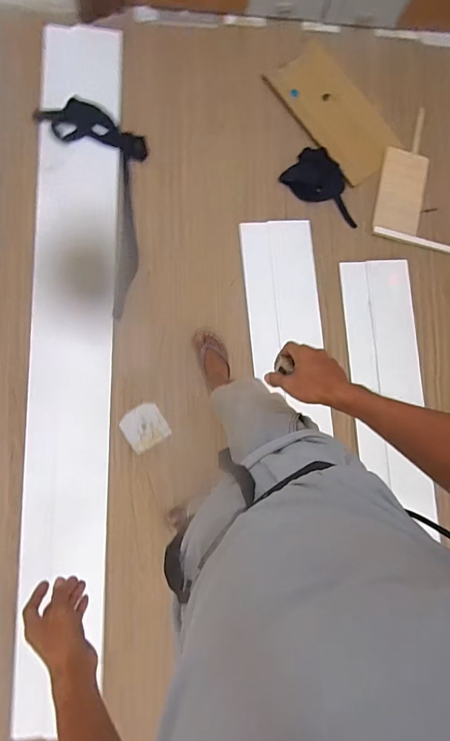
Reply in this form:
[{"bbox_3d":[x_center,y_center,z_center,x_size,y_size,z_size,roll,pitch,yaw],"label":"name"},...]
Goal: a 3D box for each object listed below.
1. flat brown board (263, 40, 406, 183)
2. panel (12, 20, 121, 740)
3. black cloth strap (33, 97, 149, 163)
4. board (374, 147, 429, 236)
[{"bbox_3d":[0.420,-0.981,1.480,0.272,0.036,0.535,-37,89,-6],"label":"flat brown board"},{"bbox_3d":[-0.525,-0.075,1.337,0.288,0.036,2.354,0,85,-5],"label":"panel"},{"bbox_3d":[-0.471,-0.861,1.418,0.381,0.054,0.193,35,84,-1],"label":"black cloth strap"},{"bbox_3d":[0.673,-0.673,1.474,0.181,0.027,0.285,8,98,-2],"label":"board"}]

